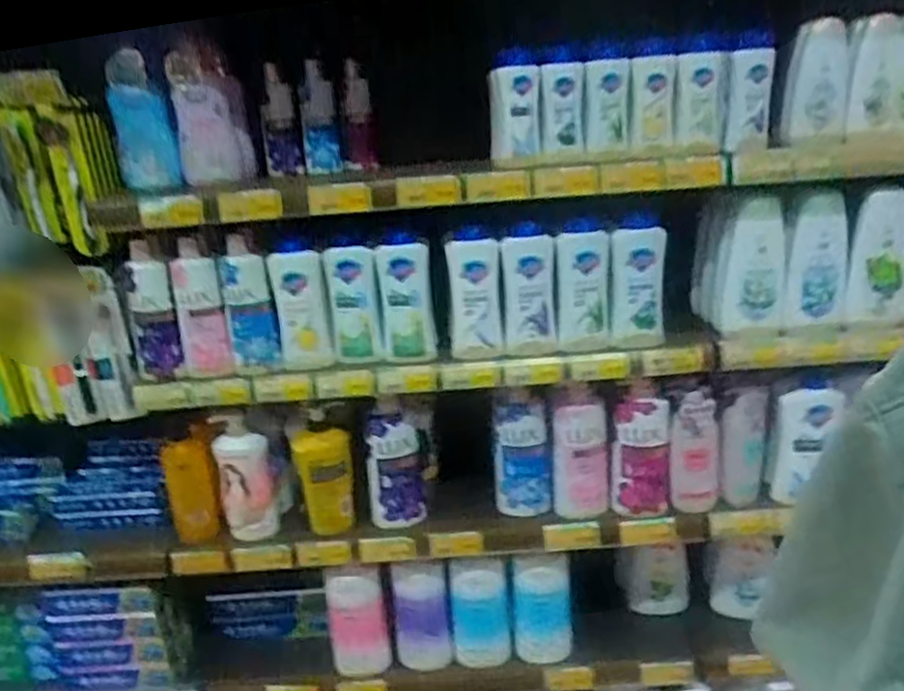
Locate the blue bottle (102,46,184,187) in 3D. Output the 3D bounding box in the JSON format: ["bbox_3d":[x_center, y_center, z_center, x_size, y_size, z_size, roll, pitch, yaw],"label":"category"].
[{"bbox_3d":[-0.453,-0.330,1.035,0.086,0.194,0.040,-6,12,-4],"label":"blue bottle"}]

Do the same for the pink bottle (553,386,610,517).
[{"bbox_3d":[0.208,0.173,1.136,0.084,0.209,0.053,1,20,14],"label":"pink bottle"}]

